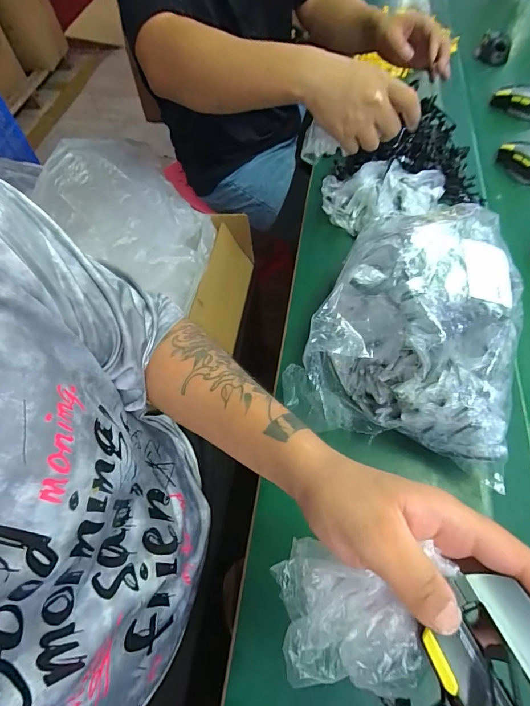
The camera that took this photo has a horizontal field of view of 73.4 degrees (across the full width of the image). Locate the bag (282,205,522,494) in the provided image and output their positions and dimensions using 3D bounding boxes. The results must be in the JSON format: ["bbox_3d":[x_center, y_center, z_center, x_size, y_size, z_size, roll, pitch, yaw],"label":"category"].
[{"bbox_3d":[0.172,-0.032,0.406,0.235,0.149,0.262,19,63,12],"label":"bag"}]

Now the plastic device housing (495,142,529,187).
[{"bbox_3d":[0.441,-0.322,0.600,0.041,0.049,0.107,-26,63,-12],"label":"plastic device housing"}]

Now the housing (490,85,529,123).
[{"bbox_3d":[0.490,-0.476,0.675,0.105,0.056,0.029,27,65,16],"label":"housing"}]

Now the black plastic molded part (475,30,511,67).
[{"bbox_3d":[0.493,-0.658,0.766,0.067,0.053,0.036,29,66,17],"label":"black plastic molded part"}]

